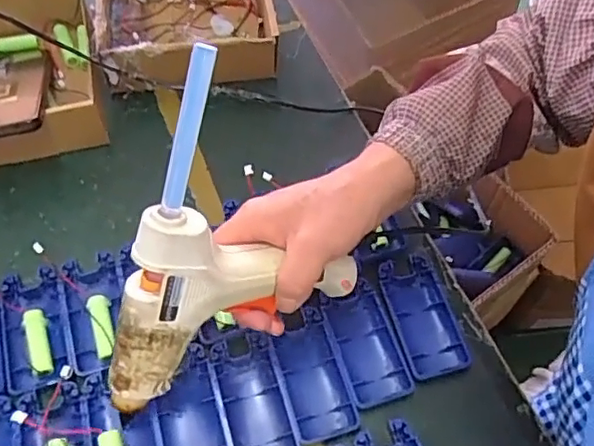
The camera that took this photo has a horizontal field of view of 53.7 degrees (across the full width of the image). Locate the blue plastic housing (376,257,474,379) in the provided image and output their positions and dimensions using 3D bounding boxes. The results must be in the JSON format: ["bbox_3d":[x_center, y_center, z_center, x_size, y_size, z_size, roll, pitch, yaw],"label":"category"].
[{"bbox_3d":[0.097,0.071,0.455,0.045,0.010,0.094,-14,62,-8],"label":"blue plastic housing"}]

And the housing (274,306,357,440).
[{"bbox_3d":[0.011,0.110,0.429,0.041,0.013,0.089,-15,62,-9],"label":"housing"}]

